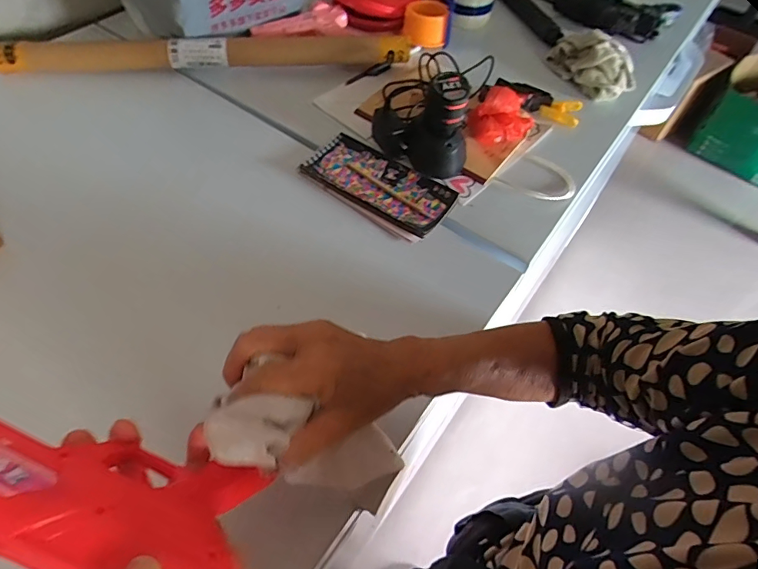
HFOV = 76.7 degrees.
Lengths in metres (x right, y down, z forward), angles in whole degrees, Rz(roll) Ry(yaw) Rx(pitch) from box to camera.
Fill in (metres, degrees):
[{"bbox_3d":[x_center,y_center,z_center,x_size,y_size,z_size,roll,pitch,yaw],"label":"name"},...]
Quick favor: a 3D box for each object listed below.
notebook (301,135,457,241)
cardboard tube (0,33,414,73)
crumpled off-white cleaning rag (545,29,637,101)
[{"bbox_3d":[-0.004,-0.120,0.575,0.178,0.012,0.095,30,58,15],"label":"notebook"},{"bbox_3d":[-0.234,-0.322,0.668,0.560,0.046,0.046,-3,56,-7],"label":"cardboard tube"},{"bbox_3d":[0.330,-0.343,0.730,0.090,0.050,0.143,-21,60,-18],"label":"crumpled off-white cleaning rag"}]

